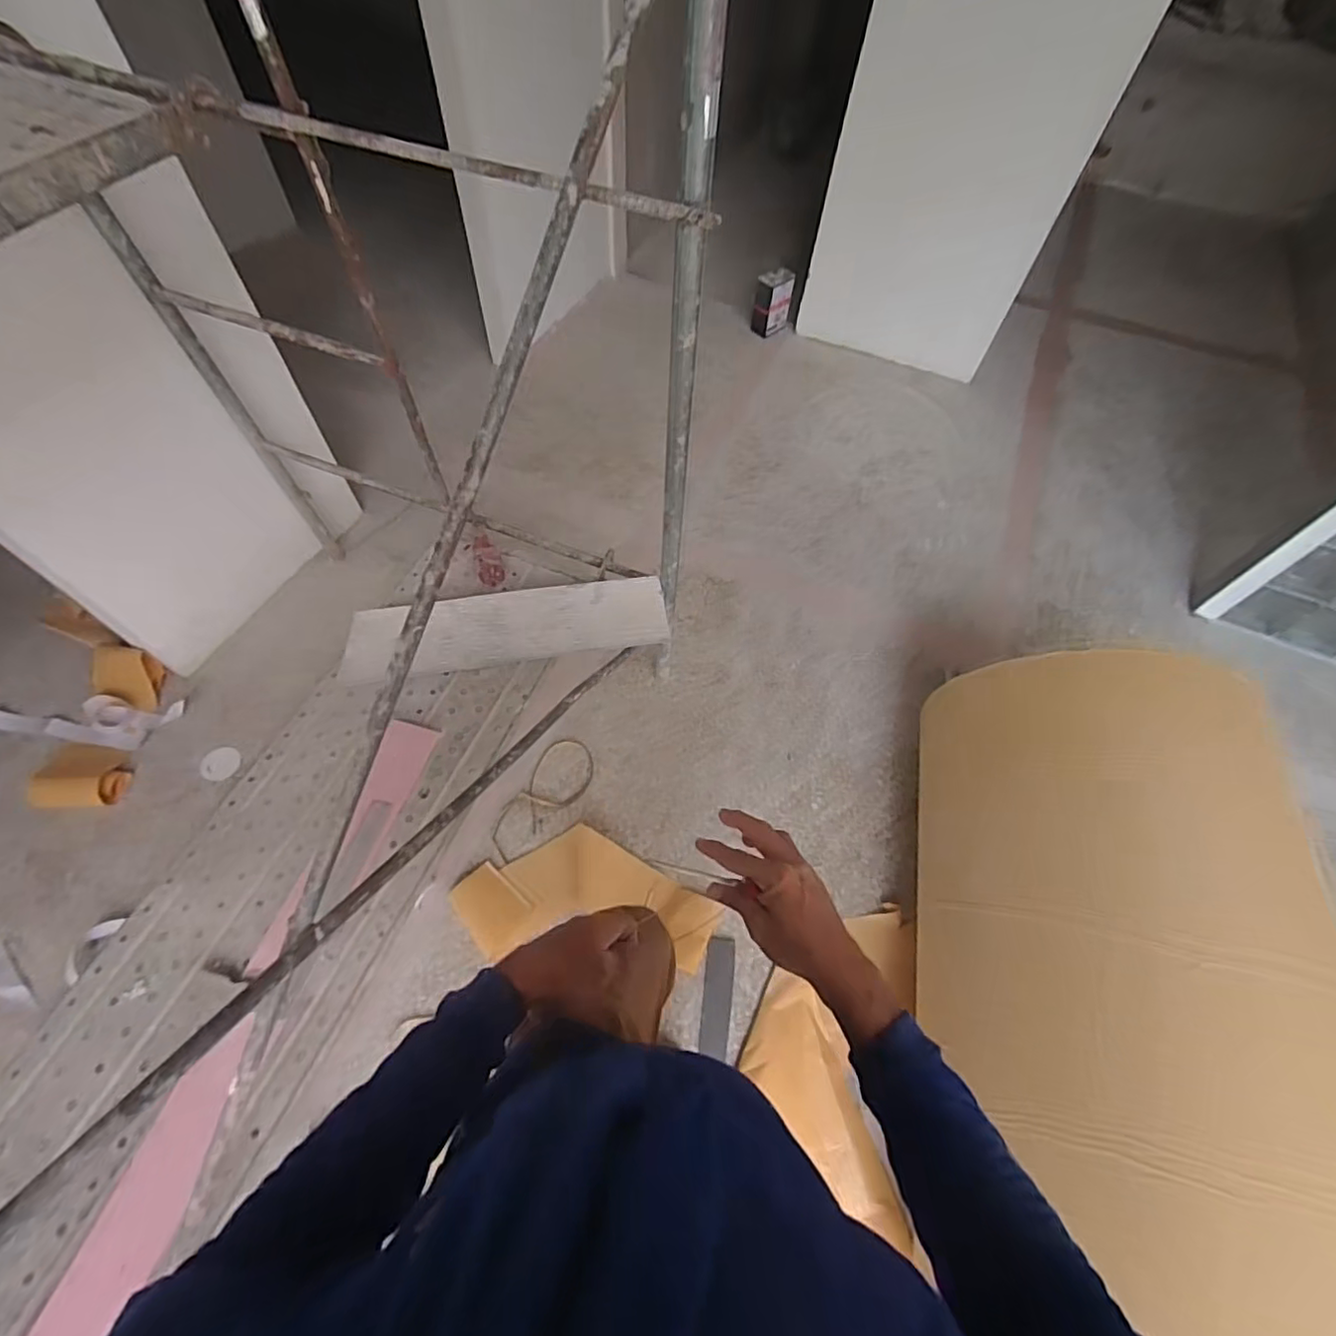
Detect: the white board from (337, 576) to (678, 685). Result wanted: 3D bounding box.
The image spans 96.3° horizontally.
[{"bbox_3d":[-0.361,-0.095,1.397,0.719,0.033,0.175,-8,75,-13],"label":"white board"}]

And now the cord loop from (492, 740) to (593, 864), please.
[{"bbox_3d":[-0.367,0.375,1.739,0.172,0.013,0.395,34,60,12],"label":"cord loop"}]

